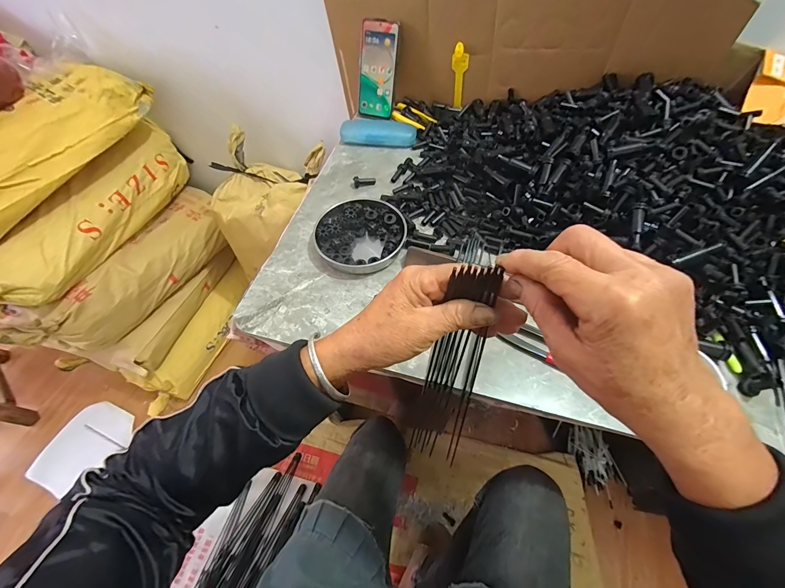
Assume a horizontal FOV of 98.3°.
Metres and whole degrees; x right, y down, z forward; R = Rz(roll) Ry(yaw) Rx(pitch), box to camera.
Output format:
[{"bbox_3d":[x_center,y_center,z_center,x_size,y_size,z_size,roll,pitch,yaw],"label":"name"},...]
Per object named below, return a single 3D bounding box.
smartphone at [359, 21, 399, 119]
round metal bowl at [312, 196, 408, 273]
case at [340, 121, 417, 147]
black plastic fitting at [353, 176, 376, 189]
[{"bbox_3d":[-0.031,-0.445,0.680,0.073,0.162,0.010,15,33,12],"label":"smartphone"},{"bbox_3d":[-0.047,-0.095,0.530,0.135,0.026,0.134,-1,57,1],"label":"round metal bowl"},{"bbox_3d":[-0.029,-0.314,0.669,0.146,0.029,0.046,2,57,3],"label":"case"},{"bbox_3d":[-0.050,-0.203,0.611,0.039,0.014,0.014,-5,57,-1],"label":"black plastic fitting"}]

